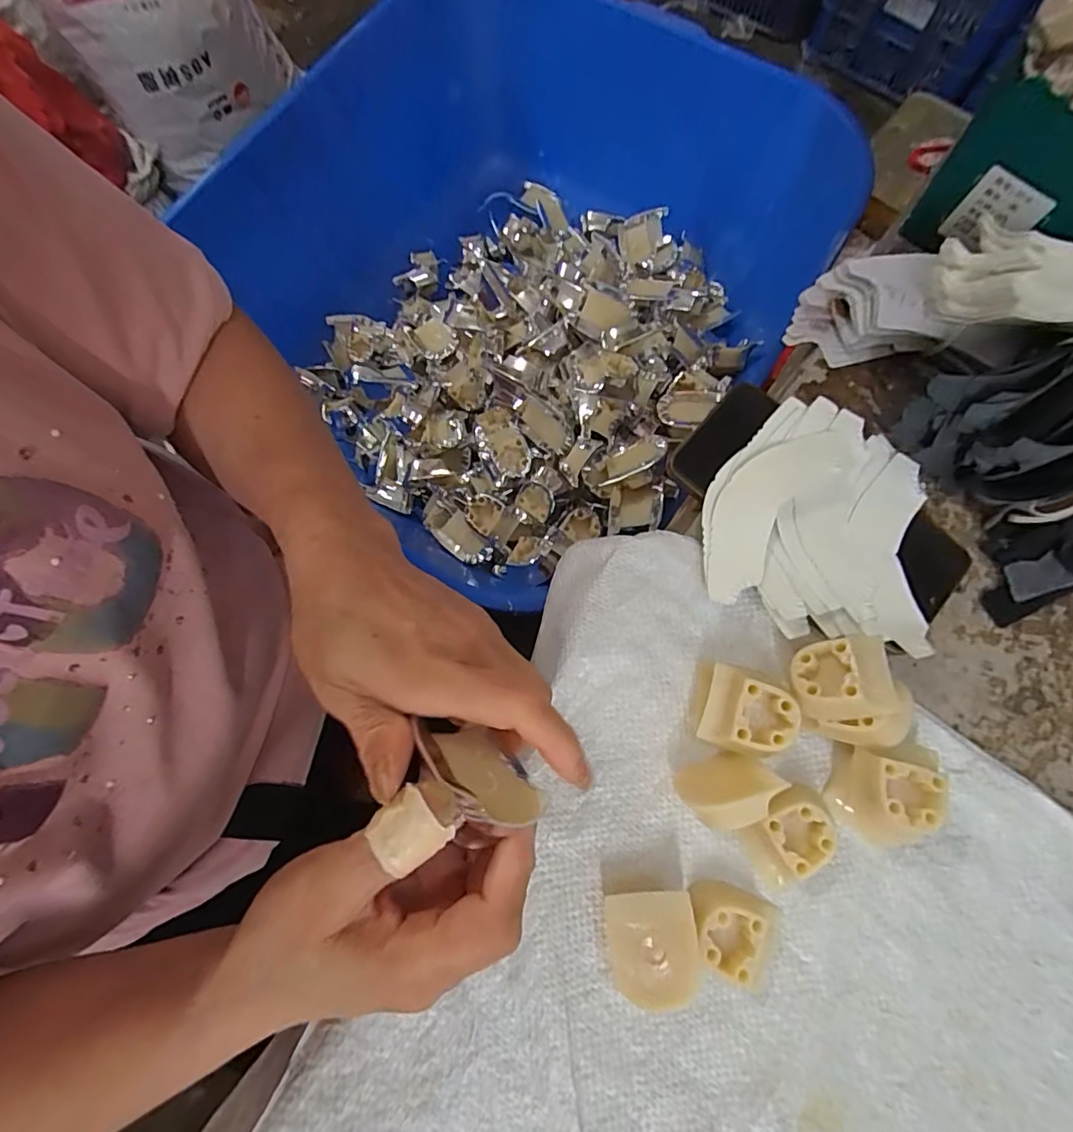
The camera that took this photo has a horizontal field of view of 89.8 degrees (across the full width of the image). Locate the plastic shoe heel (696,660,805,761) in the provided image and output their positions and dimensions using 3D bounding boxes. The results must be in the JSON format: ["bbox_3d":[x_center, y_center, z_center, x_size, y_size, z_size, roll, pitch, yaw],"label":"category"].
[{"bbox_3d":[0.103,0.073,0.266,0.038,0.031,0.037,19,76,4],"label":"plastic shoe heel"}]

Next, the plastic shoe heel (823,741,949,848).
[{"bbox_3d":[0.169,0.108,0.262,0.039,0.033,0.048,21,76,4],"label":"plastic shoe heel"}]

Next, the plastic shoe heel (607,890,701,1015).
[{"bbox_3d":[0.052,0.174,0.248,0.037,0.022,0.046,-4,76,-2],"label":"plastic shoe heel"}]

